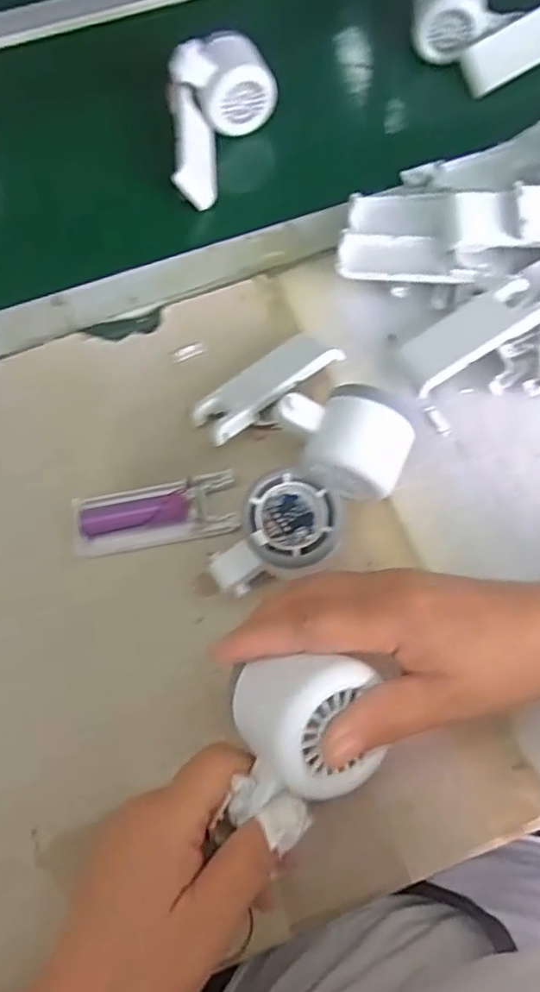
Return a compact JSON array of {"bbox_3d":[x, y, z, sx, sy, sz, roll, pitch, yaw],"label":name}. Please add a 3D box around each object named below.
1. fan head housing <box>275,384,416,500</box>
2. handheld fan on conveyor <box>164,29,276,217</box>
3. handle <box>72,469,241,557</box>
[{"bbox_3d":[0.044,-0.033,0.398,0.082,0.055,0.058,23,70,11],"label":"fan head housing"},{"bbox_3d":[-0.037,-0.301,0.504,0.082,0.057,0.123,-5,69,0],"label":"handheld fan on conveyor"},{"bbox_3d":[-0.073,0.010,0.407,0.102,0.020,0.042,-8,69,-1],"label":"handle"}]

